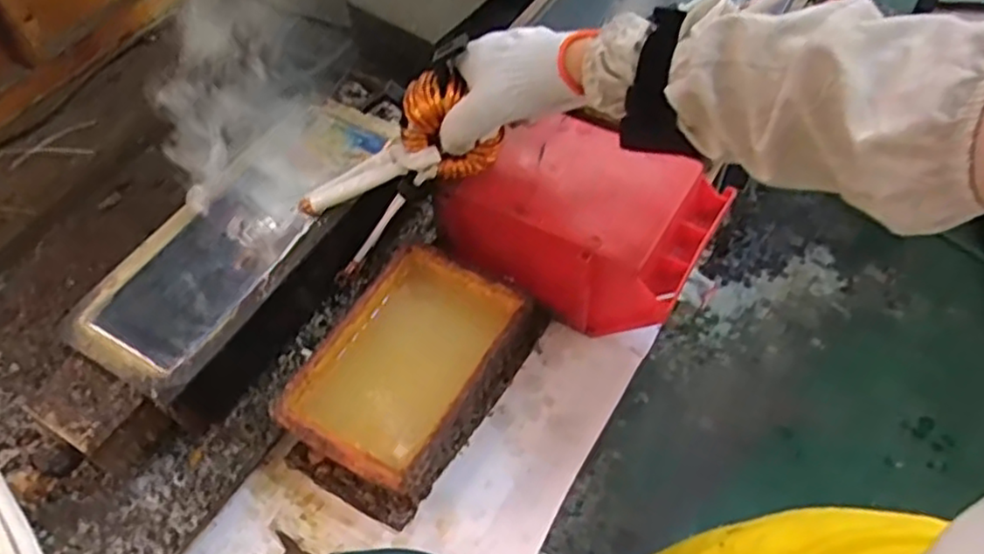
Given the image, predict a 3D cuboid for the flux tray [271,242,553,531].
[{"bbox_3d":[-0.066,0.075,0.586,0.140,0.067,0.235,25,60,20],"label":"flux tray"}]

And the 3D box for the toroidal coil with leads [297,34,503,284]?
[{"bbox_3d":[-0.085,-0.091,0.593,0.088,0.234,0.064,17,43,-38],"label":"toroidal coil with leads"}]

